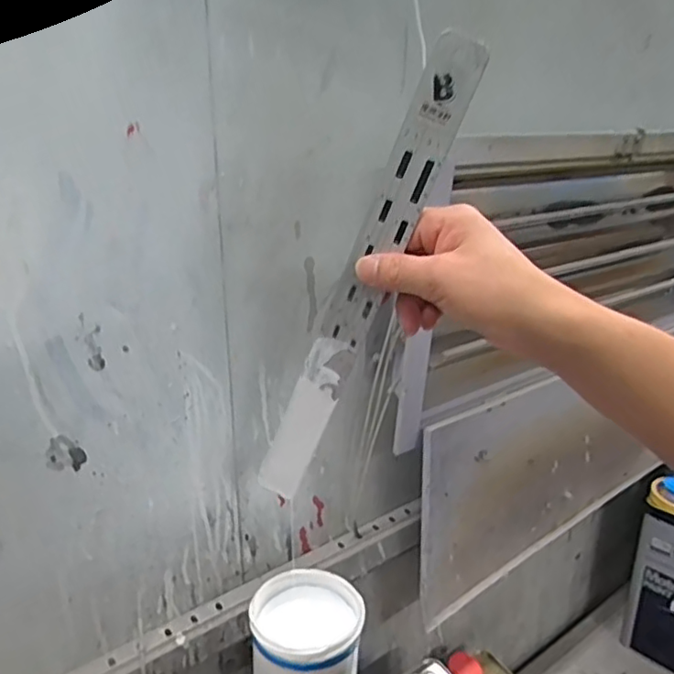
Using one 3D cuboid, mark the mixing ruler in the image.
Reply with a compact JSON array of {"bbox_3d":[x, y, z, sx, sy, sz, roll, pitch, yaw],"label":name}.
[{"bbox_3d":[0.013,-0.024,0.414,0.032,0.340,0.006,24,26,3],"label":"mixing ruler"}]

